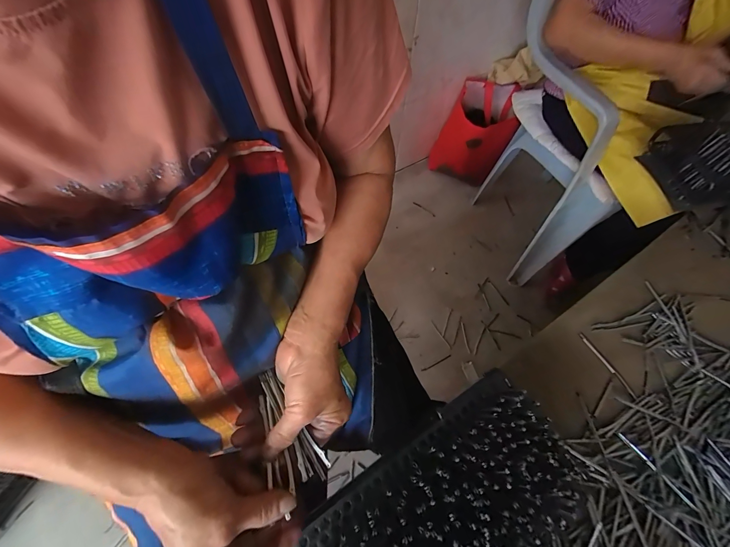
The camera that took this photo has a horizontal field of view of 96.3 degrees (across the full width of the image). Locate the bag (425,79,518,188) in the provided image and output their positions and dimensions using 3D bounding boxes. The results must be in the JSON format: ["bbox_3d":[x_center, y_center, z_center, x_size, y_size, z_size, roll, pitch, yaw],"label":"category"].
[{"bbox_3d":[0.374,-0.494,1.179,0.232,0.280,0.252,18,61,8],"label":"bag"}]

